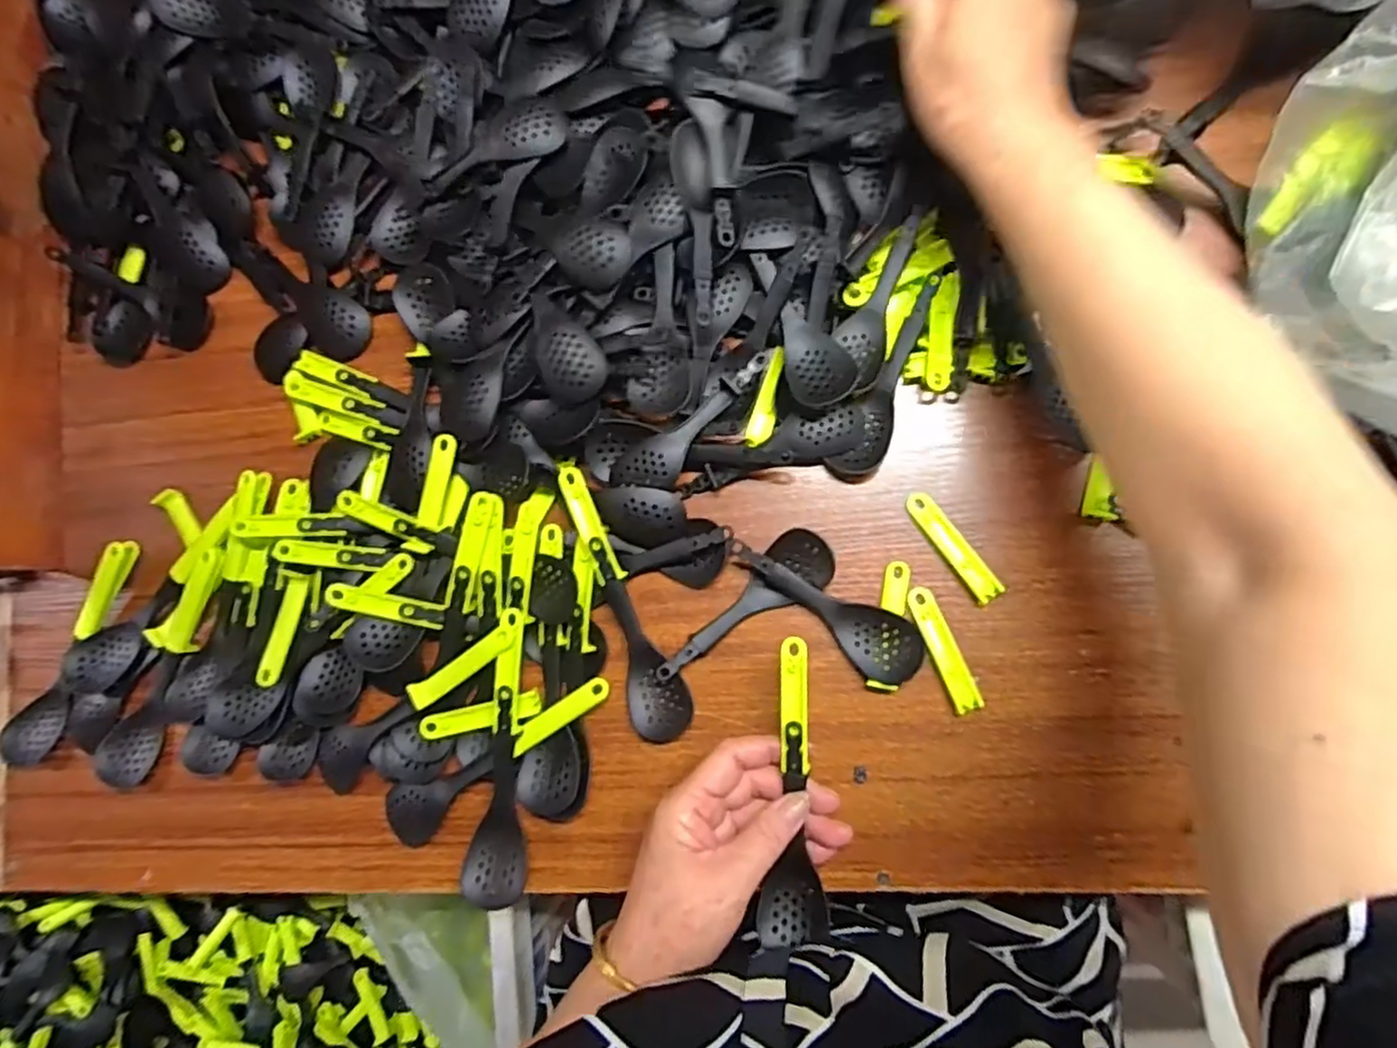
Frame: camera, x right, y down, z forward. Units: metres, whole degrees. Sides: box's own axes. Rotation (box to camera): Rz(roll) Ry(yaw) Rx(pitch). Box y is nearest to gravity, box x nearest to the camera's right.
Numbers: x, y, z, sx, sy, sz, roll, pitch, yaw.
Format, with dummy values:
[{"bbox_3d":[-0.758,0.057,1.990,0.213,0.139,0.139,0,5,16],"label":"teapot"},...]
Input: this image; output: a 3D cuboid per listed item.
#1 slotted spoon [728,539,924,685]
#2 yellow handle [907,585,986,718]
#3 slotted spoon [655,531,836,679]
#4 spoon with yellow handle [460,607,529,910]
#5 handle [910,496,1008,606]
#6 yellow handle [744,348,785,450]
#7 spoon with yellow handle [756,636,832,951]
[{"bbox_3d":[0.078,0.046,0.414,0.128,0.015,0.037,39,92,10],"label":"slotted spoon"},{"bbox_3d":[0.145,0.075,0.405,0.017,0.009,0.076,-24,82,6],"label":"yellow handle"},{"bbox_3d":[0.032,0.057,0.420,0.039,0.010,0.130,43,92,9],"label":"slotted spoon"},{"bbox_3d":[-0.125,0.143,0.418,0.035,0.016,0.175,-1,85,8],"label":"spoon with yellow handle"},{"bbox_3d":[0.154,0.014,0.412,0.017,0.009,0.076,-37,81,4],"label":"handle"},{"bbox_3d":[0.043,-0.080,0.429,0.015,0.009,0.062,12,87,9],"label":"yellow handle"},{"bbox_3d":[0.058,0.153,0.384,0.038,0.023,0.169,3,94,9],"label":"spoon with yellow handle"}]

